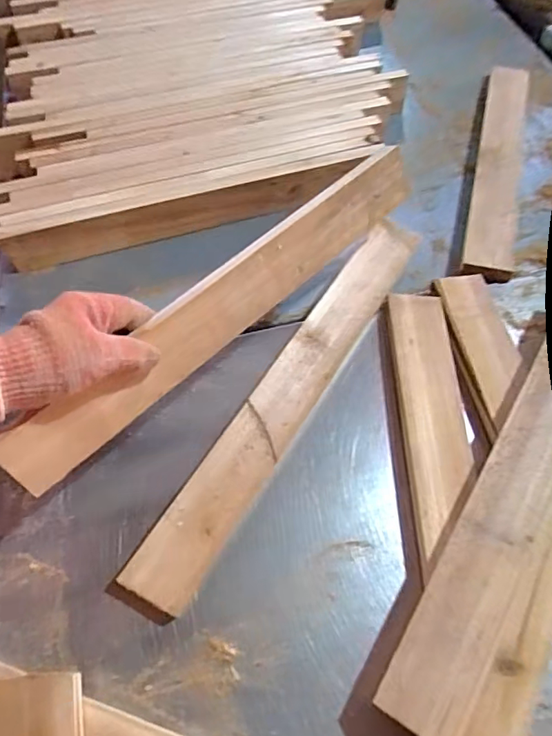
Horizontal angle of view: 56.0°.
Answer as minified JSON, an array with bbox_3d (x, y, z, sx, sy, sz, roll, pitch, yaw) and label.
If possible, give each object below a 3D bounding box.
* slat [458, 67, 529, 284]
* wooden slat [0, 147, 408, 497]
[{"bbox_3d":[0.319,-0.300,0.747,0.065,0.021,0.493,13,57,12],"label":"slat"},{"bbox_3d":[-0.035,-0.065,0.477,0.469,0.057,0.014,-40,31,-20],"label":"wooden slat"}]

